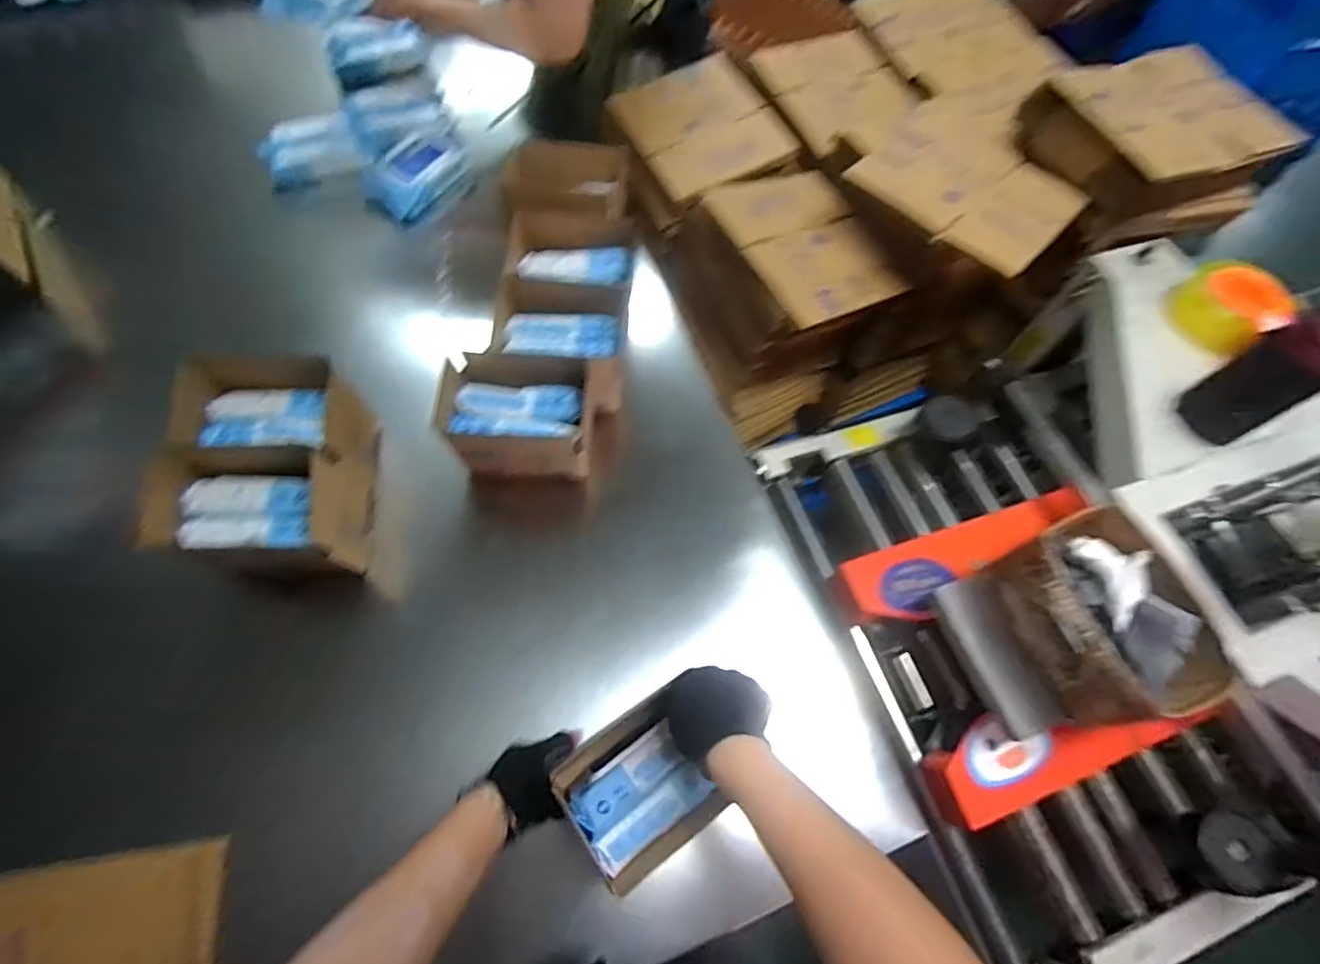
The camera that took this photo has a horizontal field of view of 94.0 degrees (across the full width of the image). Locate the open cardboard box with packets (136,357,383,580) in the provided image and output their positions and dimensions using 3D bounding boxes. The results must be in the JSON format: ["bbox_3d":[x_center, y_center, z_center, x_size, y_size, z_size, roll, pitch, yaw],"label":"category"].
[{"bbox_3d":[-0.436,-0.011,0.706,0.186,0.170,0.210,1,63,-3],"label":"open cardboard box with packets"}]

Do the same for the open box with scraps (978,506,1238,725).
[{"bbox_3d":[0.445,0.138,0.617,0.121,0.100,0.191,-21,66,-13],"label":"open box with scraps"}]

